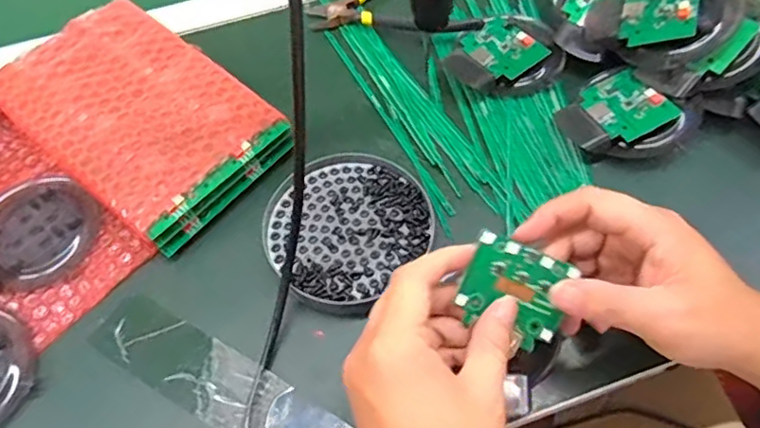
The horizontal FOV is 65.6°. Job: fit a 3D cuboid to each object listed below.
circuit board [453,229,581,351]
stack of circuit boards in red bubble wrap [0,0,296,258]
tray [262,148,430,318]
[{"bbox_3d":[0.074,0.042,0.324,0.057,0.004,0.050,23,94,-4],"label":"circuit board"},{"bbox_3d":[-0.183,-0.074,0.450,0.205,0.043,0.132,38,68,21],"label":"stack of circuit boards in red bubble wrap"},{"bbox_3d":[-0.024,0.007,0.407,0.105,0.014,0.110,-1,60,1],"label":"tray"}]

